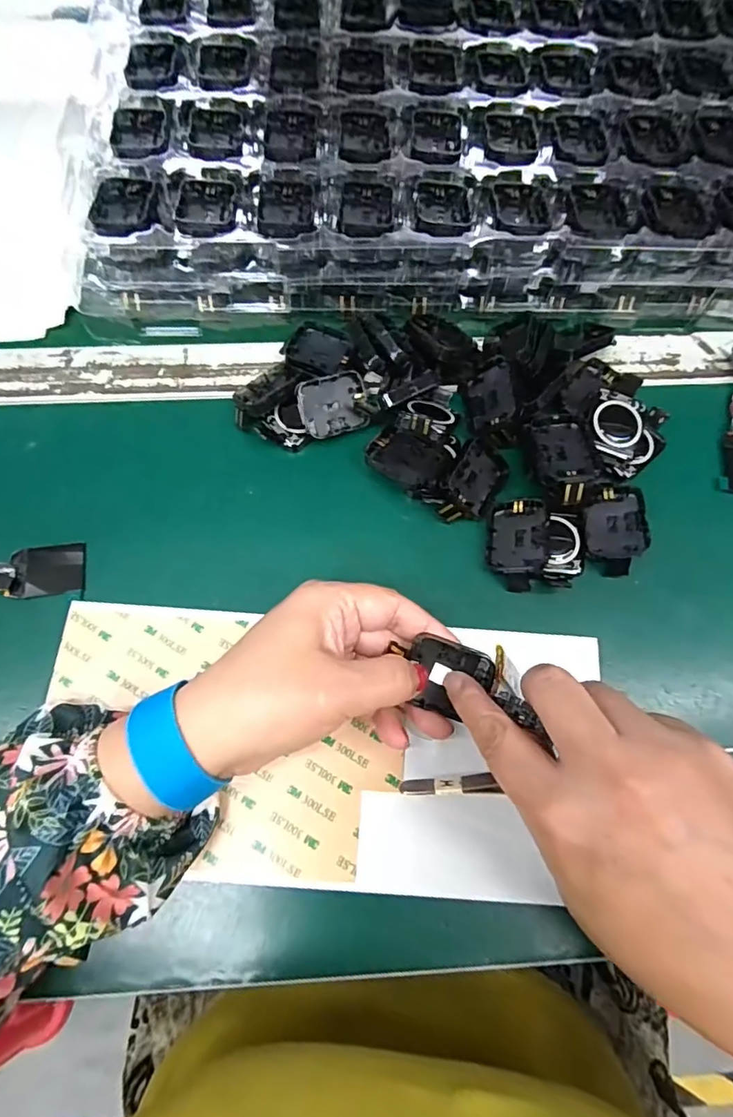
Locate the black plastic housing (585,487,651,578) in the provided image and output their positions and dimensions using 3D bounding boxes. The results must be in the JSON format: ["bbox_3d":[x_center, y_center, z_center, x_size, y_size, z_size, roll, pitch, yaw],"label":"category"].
[{"bbox_3d":[0.138,-0.015,0.288,0.031,0.016,0.048,9,73,2],"label":"black plastic housing"}]

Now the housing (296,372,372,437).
[{"bbox_3d":[-0.018,-0.088,0.299,0.040,0.008,0.032,-22,114,-20],"label":"housing"}]

